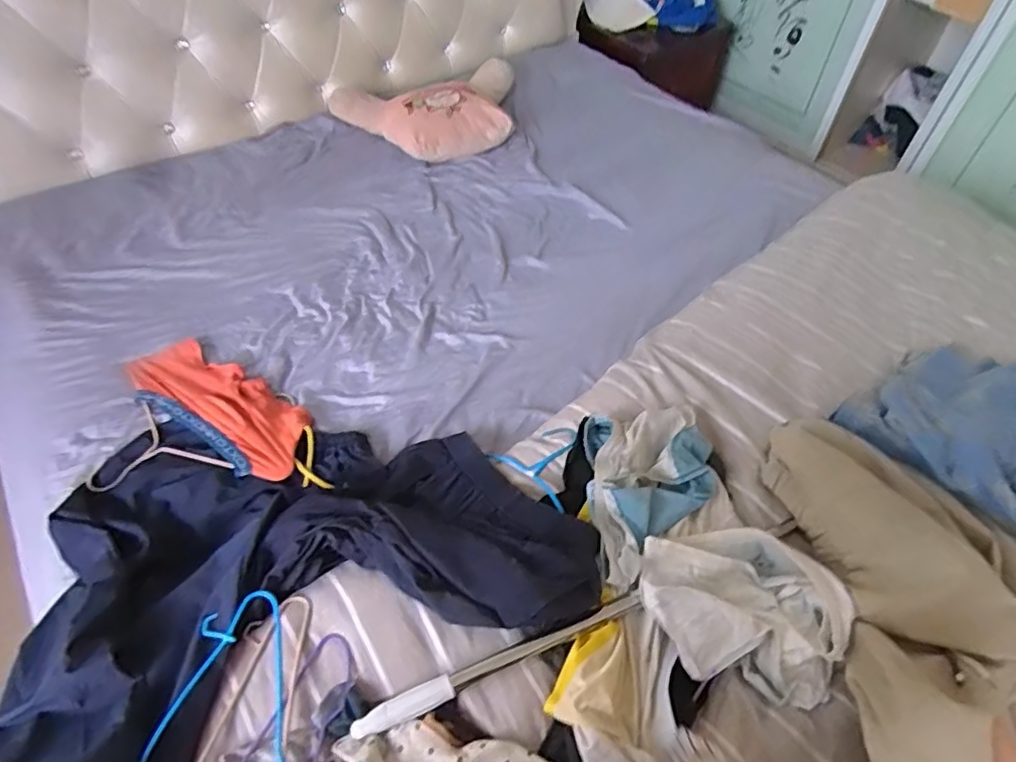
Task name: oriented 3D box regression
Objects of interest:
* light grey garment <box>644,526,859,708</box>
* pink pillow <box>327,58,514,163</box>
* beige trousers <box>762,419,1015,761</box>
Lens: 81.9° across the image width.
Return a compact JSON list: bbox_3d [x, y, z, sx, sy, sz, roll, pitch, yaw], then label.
[{"bbox_3d":[0.275,0.261,0.691,0.229,0.048,0.180,12,53,8],"label":"light grey garment"},{"bbox_3d":[-0.173,-0.713,1.543,0.499,0.114,0.331,-24,56,-19],"label":"pink pillow"},{"bbox_3d":[0.443,0.227,0.665,0.394,0.112,0.428,-28,57,-21],"label":"beige trousers"}]

